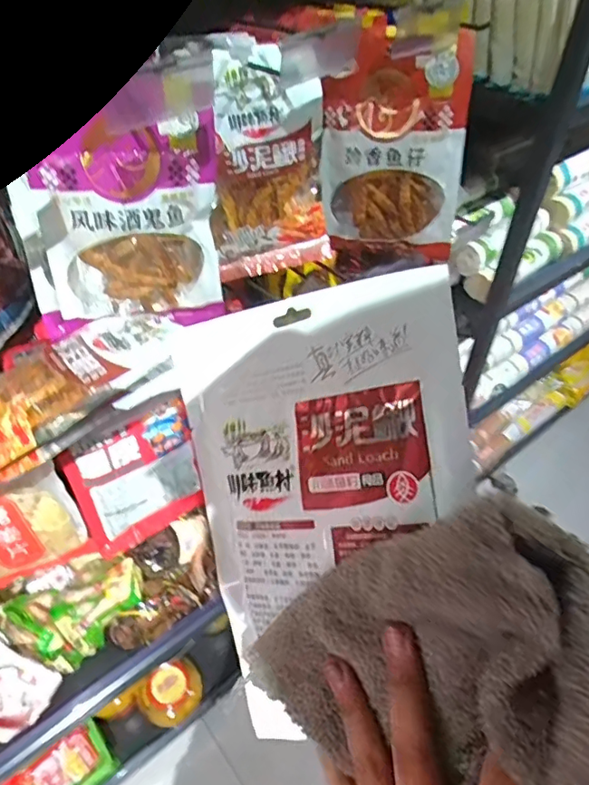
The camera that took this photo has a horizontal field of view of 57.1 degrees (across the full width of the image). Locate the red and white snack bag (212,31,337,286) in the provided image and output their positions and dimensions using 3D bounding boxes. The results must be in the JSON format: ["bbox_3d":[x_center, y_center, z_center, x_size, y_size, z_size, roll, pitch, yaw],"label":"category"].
[{"bbox_3d":[-0.032,-0.273,0.679,0.155,0.243,0.059,-9,46,-9],"label":"red and white snack bag"}]

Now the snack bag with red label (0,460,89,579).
[{"bbox_3d":[-0.343,0.171,0.668,0.144,0.153,0.035,-25,50,-23],"label":"snack bag with red label"}]

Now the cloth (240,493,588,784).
[{"bbox_3d":[0.040,0.122,0.230,0.174,0.157,0.056,-8,8,45],"label":"cloth"}]

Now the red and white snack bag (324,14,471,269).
[{"bbox_3d":[0.123,-0.318,0.699,0.184,0.280,0.060,11,39,16],"label":"red and white snack bag"}]

